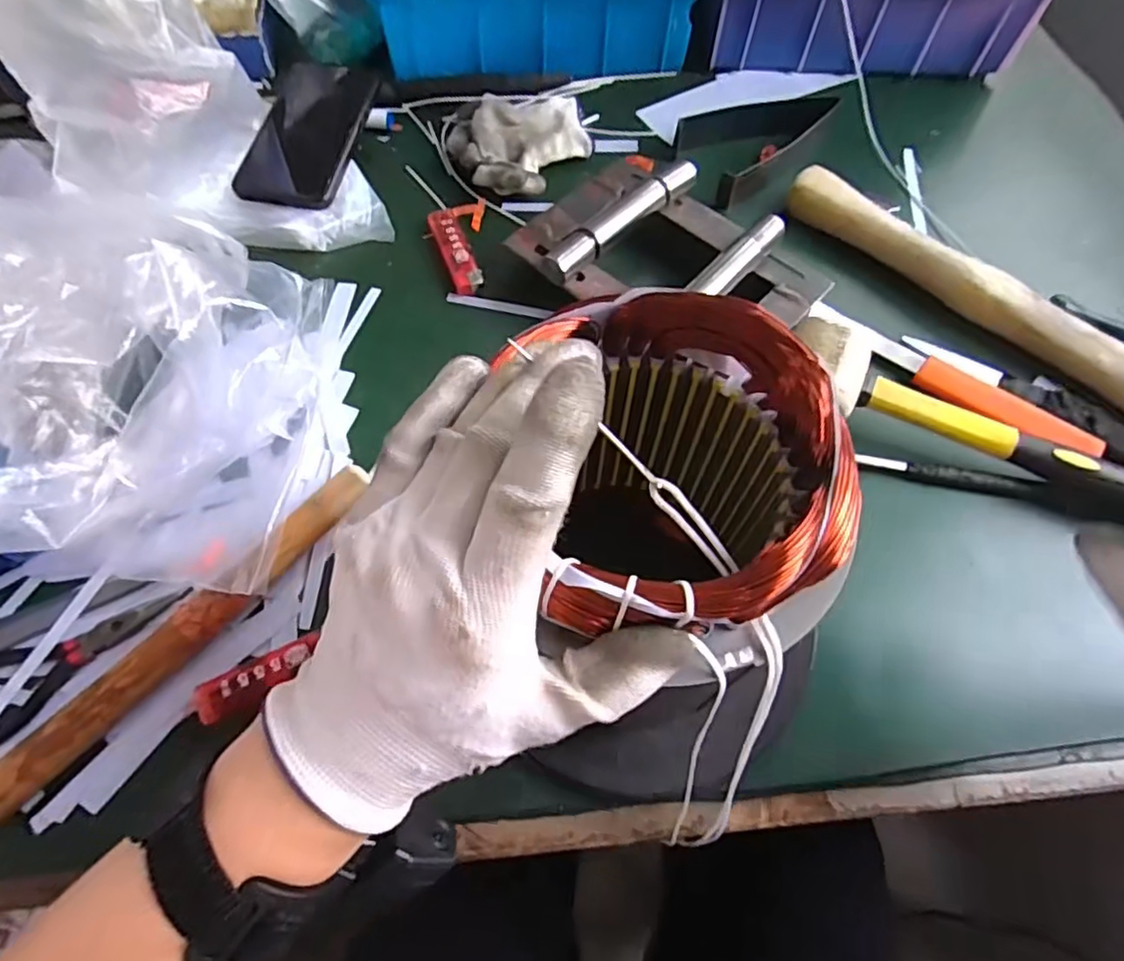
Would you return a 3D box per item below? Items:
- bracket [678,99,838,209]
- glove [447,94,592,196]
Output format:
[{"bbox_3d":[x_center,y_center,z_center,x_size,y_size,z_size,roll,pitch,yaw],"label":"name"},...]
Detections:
[{"bbox_3d":[0.158,-0.288,0.535,0.140,0.032,0.084,-37,70,-18],"label":"bracket"},{"bbox_3d":[-0.029,-0.277,0.526,0.114,0.036,0.110,1,63,-1],"label":"glove"}]

